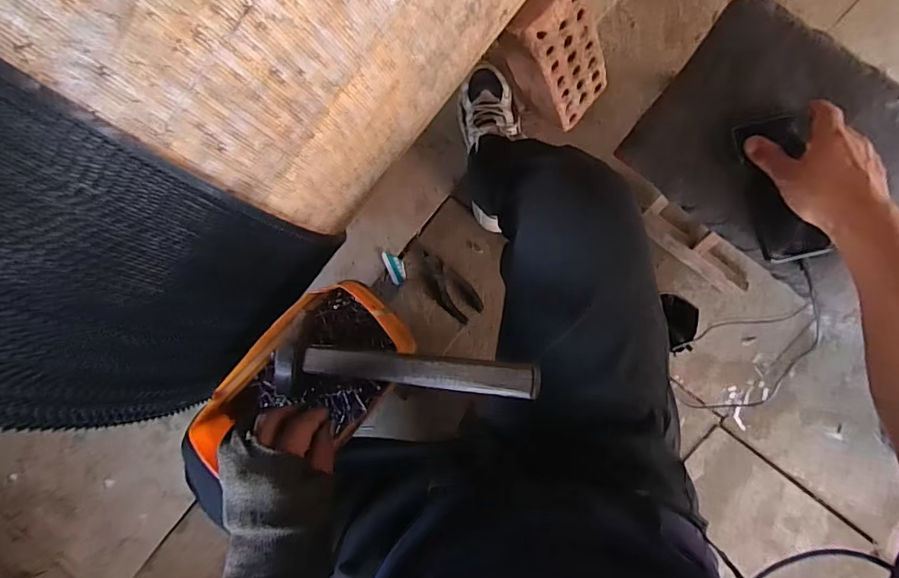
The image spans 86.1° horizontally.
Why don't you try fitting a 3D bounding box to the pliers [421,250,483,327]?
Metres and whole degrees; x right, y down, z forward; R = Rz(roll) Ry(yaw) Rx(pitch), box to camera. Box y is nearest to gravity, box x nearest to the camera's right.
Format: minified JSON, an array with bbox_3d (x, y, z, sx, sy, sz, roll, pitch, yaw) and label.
[{"bbox_3d":[-0.004,-0.003,0.872,0.143,0.015,0.060,45,94,9],"label":"pliers"}]

